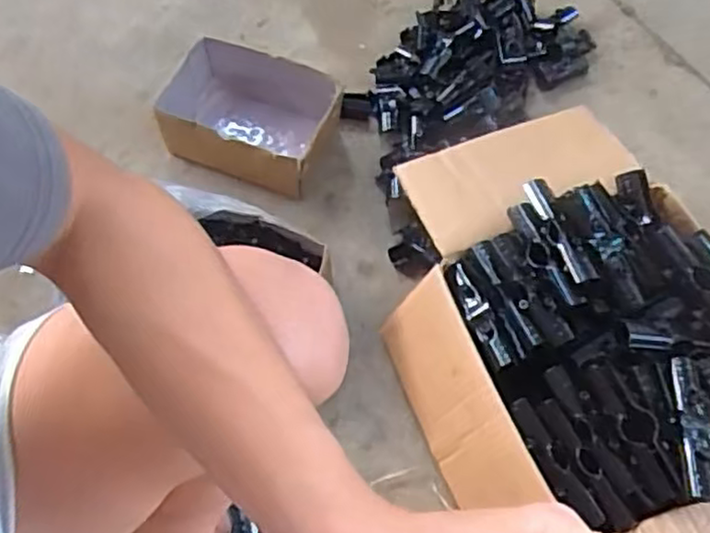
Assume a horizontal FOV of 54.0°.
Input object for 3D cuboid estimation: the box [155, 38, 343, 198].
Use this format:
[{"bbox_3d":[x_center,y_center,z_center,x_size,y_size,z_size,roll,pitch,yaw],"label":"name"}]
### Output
[{"bbox_3d":[-0.132,-0.198,0.921,0.200,0.095,0.152,19,65,8],"label":"box"}]

